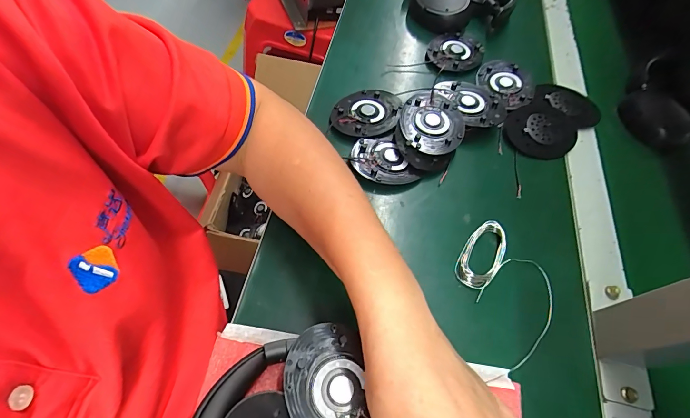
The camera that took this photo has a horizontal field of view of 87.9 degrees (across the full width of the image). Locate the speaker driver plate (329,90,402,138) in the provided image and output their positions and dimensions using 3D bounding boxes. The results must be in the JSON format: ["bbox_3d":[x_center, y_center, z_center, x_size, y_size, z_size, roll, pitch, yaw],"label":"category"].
[{"bbox_3d":[0.024,-0.105,0.402,0.069,0.021,0.078,19,60,4],"label":"speaker driver plate"}]

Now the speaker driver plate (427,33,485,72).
[{"bbox_3d":[0.143,-0.203,0.466,0.070,0.011,0.069,3,60,-6],"label":"speaker driver plate"}]

